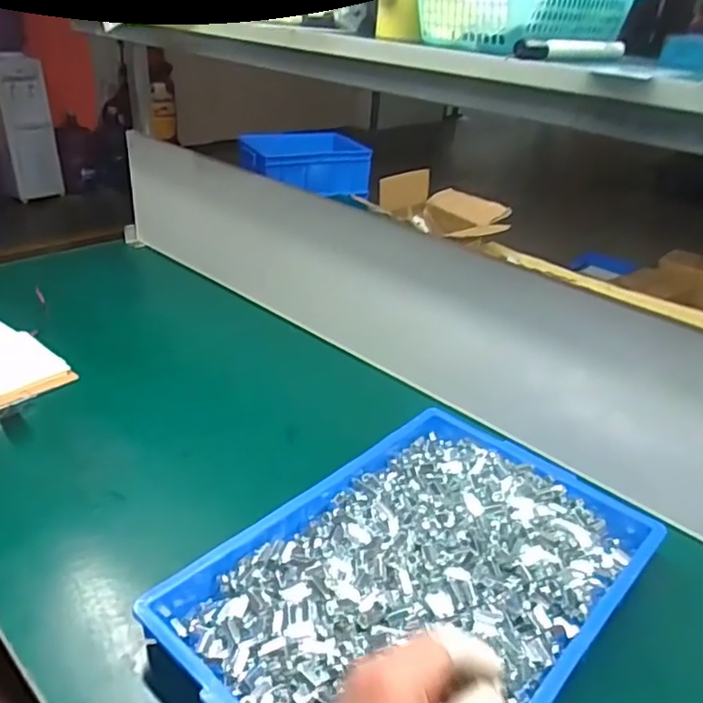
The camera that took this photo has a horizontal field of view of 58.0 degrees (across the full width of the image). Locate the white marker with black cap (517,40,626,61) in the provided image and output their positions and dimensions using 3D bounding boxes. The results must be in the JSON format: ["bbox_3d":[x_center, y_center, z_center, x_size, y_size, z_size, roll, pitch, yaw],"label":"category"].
[{"bbox_3d":[0.200,-0.277,0.581,0.128,0.017,0.017,-13,34,-27],"label":"white marker with black cap"}]

